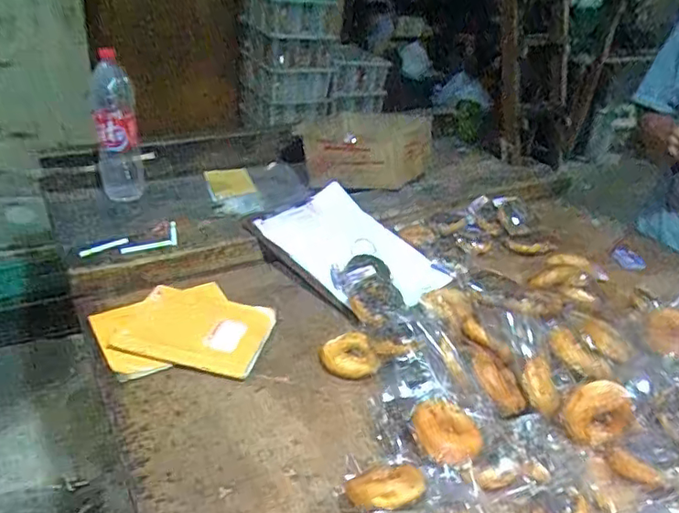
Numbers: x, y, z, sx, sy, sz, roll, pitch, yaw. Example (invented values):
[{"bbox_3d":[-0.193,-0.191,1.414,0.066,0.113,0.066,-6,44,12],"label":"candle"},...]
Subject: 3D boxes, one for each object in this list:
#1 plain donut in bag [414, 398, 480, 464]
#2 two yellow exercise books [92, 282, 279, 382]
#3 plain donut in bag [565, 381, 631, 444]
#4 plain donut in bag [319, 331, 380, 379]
[{"bbox_3d":[0.127,0.209,0.680,0.072,0.019,0.083,-28,58,-25],"label":"plain donut in bag"},{"bbox_3d":[-0.246,0.109,0.888,0.277,0.027,0.210,2,30,-5],"label":"two yellow exercise books"},{"bbox_3d":[0.324,0.196,0.710,0.081,0.076,0.031,3,30,-4],"label":"plain donut in bag"},{"bbox_3d":[0.011,0.150,0.844,0.075,0.038,0.088,-3,30,-13],"label":"plain donut in bag"}]

